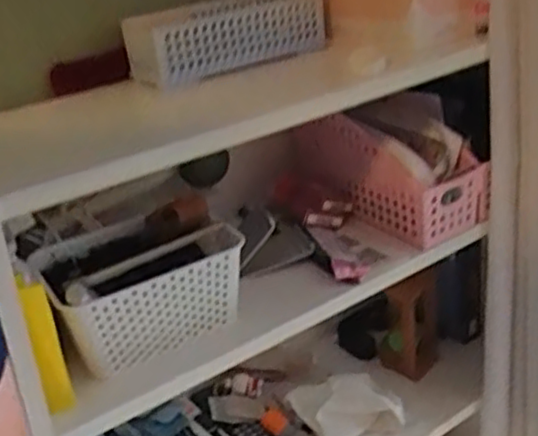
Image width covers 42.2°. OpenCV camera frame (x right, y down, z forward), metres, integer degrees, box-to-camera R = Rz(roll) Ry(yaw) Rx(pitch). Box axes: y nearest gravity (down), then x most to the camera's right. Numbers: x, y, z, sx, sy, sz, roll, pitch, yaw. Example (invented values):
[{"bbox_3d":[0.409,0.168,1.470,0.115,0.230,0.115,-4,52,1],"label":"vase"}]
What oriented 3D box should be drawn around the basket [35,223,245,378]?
[{"bbox_3d":[-0.116,0.080,0.706,0.200,0.102,0.067,-21,27,-26],"label":"basket"}]

